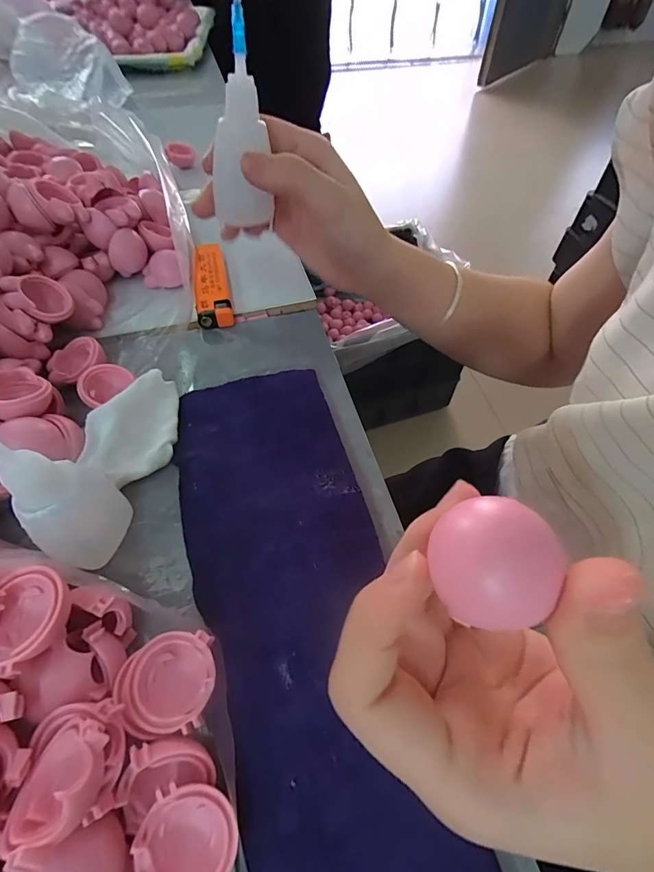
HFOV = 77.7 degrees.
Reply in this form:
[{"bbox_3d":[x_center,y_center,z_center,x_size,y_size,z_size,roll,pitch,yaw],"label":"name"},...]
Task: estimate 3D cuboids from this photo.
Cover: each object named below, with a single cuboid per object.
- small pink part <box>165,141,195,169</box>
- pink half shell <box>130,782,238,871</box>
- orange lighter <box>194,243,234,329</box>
[{"bbox_3d":[-0.144,-0.277,0.400,0.027,0.020,0.012,-15,56,-11],"label":"small pink part"},{"bbox_3d":[-0.042,0.124,0.122,0.028,0.016,0.029,0,55,0],"label":"pink half shell"},{"bbox_3d":[-0.081,-0.106,0.287,0.023,0.018,0.077,-10,55,-8],"label":"orange lighter"}]

